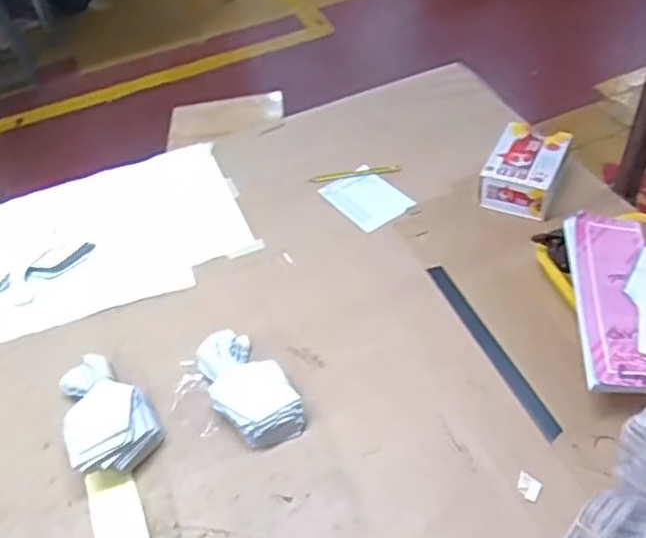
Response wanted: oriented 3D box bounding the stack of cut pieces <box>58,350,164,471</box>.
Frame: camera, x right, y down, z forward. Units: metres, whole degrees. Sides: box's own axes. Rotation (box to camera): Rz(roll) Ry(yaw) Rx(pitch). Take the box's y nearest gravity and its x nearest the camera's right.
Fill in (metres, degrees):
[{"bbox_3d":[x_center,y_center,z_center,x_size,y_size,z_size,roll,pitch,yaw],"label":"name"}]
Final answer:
[{"bbox_3d":[-0.283,0.179,0.837,0.106,0.051,0.188,-27,51,-19],"label":"stack of cut pieces"}]

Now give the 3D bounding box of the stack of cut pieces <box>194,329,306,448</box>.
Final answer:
[{"bbox_3d":[-0.102,0.152,0.861,0.098,0.041,0.187,-26,51,-19],"label":"stack of cut pieces"}]

